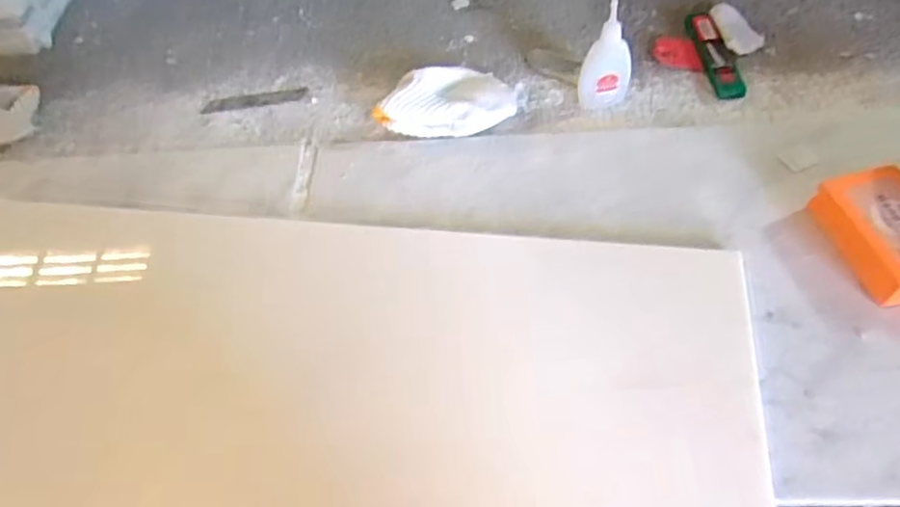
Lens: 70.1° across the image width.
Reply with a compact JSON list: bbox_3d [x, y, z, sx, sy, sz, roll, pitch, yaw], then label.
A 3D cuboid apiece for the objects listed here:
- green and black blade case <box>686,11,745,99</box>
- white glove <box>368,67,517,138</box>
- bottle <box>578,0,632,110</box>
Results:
[{"bbox_3d":[0.248,-0.193,0.605,0.025,0.014,0.127,-4,53,2],"label":"green and black blade case"},{"bbox_3d":[-0.003,-0.137,0.574,0.125,0.036,0.075,-6,53,0],"label":"white glove"},{"bbox_3d":[0.136,-0.169,0.550,0.044,0.100,0.021,-25,56,-13],"label":"bottle"}]

